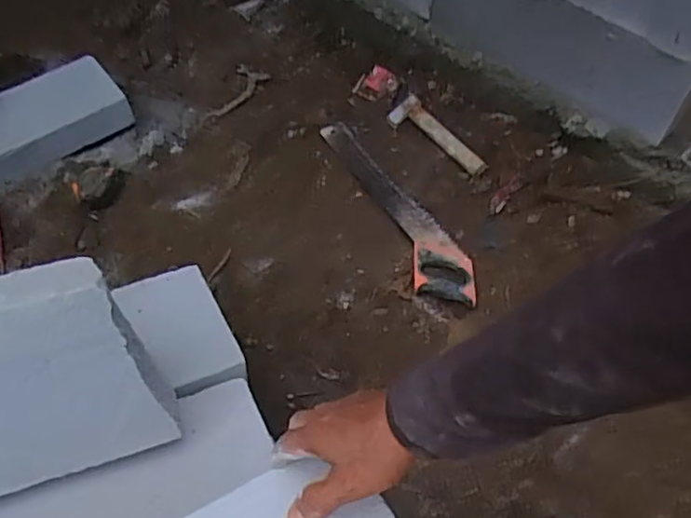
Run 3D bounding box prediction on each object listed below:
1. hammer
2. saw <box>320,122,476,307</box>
[{"bbox_3d":[0.201,-0.276,1.414,0.075,0.028,0.277,-28,58,-19],"label":"hammer"},{"bbox_3d":[0.092,-0.109,1.297,0.120,0.019,0.547,-24,57,-17],"label":"saw"}]

